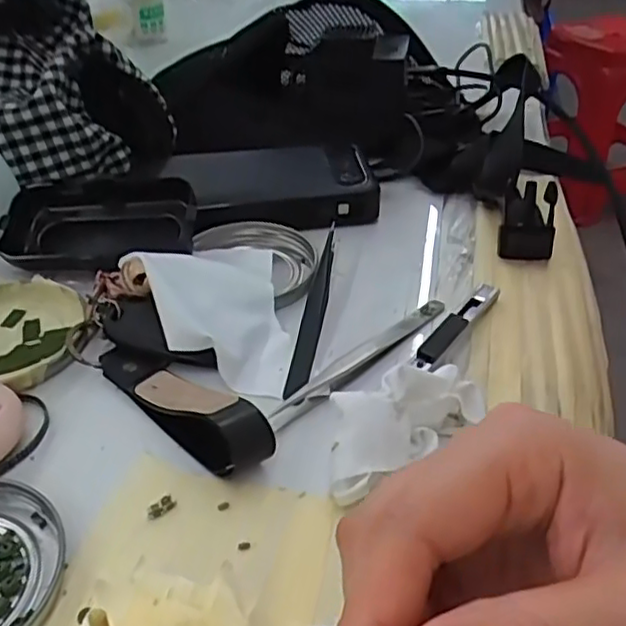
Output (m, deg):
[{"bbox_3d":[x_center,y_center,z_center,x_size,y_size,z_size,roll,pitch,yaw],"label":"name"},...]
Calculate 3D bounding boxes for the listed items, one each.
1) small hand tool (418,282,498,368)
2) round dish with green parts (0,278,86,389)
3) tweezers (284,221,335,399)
[{"bbox_3d":[0.071,0.006,0.328,0.011,0.010,0.068,27,46,30],"label":"small hand tool"},{"bbox_3d":[-0.154,0.008,0.332,0.078,0.009,0.071,0,39,0],"label":"round dish with green parts"},{"bbox_3d":[0.002,-0.007,0.354,0.011,0.007,0.138,5,39,7],"label":"tweezers"}]

